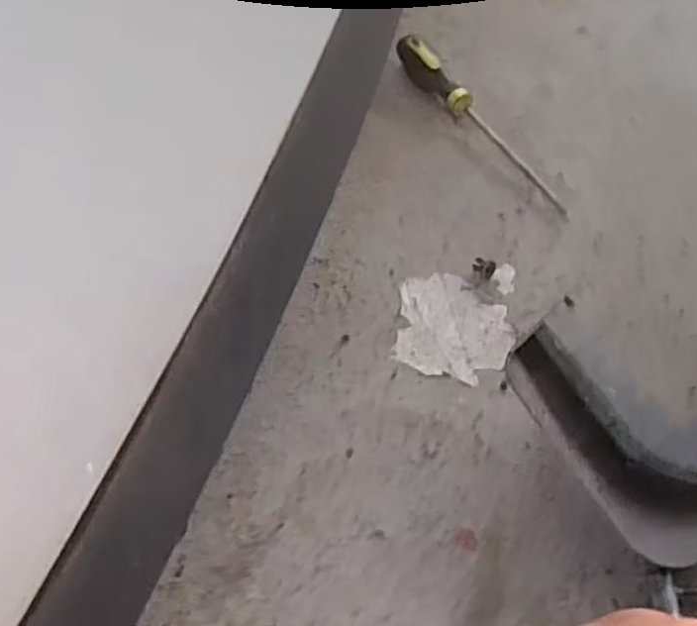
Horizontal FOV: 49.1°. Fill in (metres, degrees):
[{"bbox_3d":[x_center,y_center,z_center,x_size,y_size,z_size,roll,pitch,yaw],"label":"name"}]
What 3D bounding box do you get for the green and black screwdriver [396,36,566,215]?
[{"bbox_3d":[0.128,-0.186,0.731,0.029,0.038,0.233,-32,66,-13],"label":"green and black screwdriver"}]

